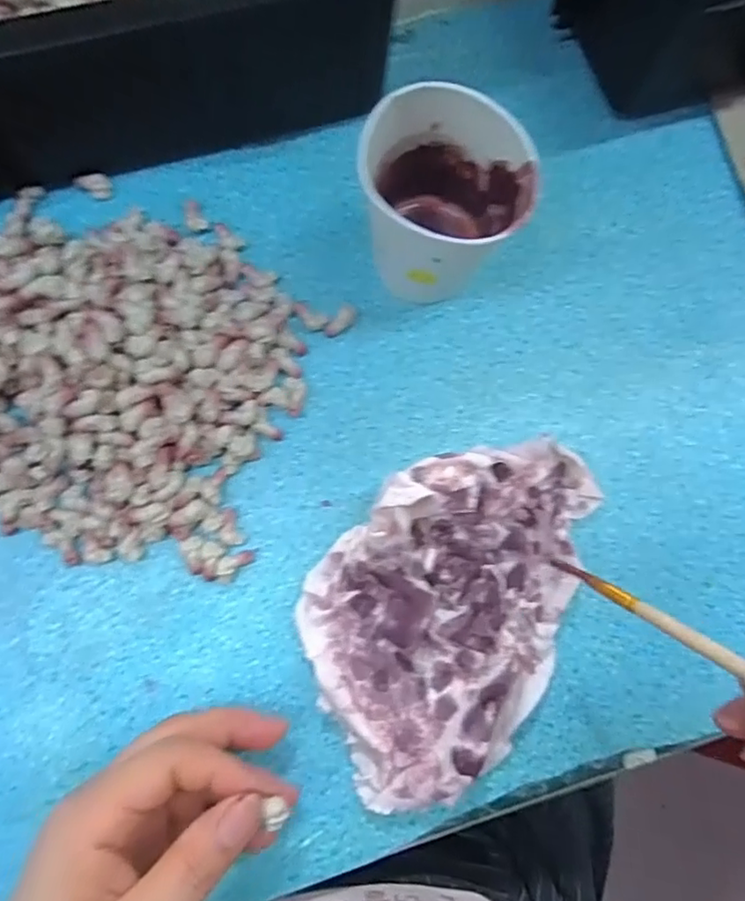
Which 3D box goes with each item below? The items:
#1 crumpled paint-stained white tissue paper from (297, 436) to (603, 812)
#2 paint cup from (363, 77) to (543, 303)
[{"bbox_3d":[0.037,0.070,0.276,0.121,0.040,0.187,31,82,1],"label":"crumpled paint-stained white tissue paper"},{"bbox_3d":[0.031,-0.113,0.278,0.073,0.082,0.064,26,82,0],"label":"paint cup"}]

